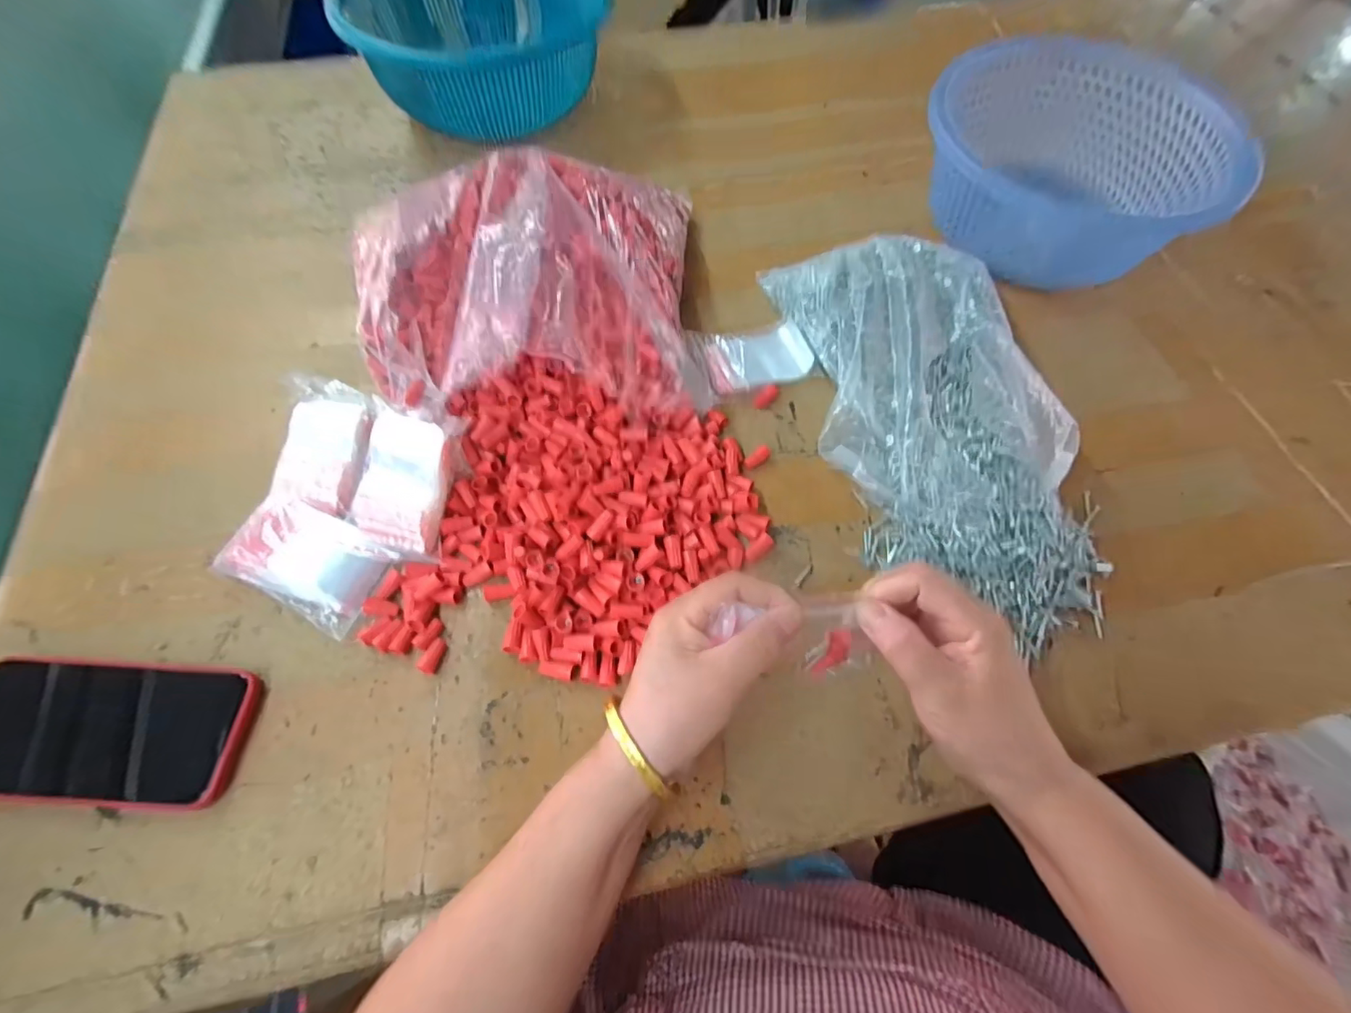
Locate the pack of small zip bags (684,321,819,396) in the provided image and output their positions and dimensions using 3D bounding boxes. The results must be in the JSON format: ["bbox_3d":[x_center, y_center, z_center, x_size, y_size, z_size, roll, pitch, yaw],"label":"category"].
[{"bbox_3d":[0.068,-0.130,0.498,0.101,0.022,0.057,-13,63,-7],"label":"pack of small zip bags"}]

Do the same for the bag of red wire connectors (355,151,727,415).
[{"bbox_3d":[-0.111,-0.192,0.472,0.273,0.079,0.244,-8,62,-4],"label":"bag of red wire connectors"}]

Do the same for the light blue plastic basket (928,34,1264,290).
[{"bbox_3d":[0.379,-0.347,0.573,0.271,0.104,0.213,8,62,4],"label":"light blue plastic basket"}]

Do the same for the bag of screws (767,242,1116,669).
[{"bbox_3d":[0.213,-0.074,0.446,0.184,0.061,0.364,-14,63,-7],"label":"bag of screws"}]

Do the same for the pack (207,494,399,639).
[{"bbox_3d":[-0.265,0.038,0.408,0.111,0.021,0.066,24,64,12],"label":"pack"}]

